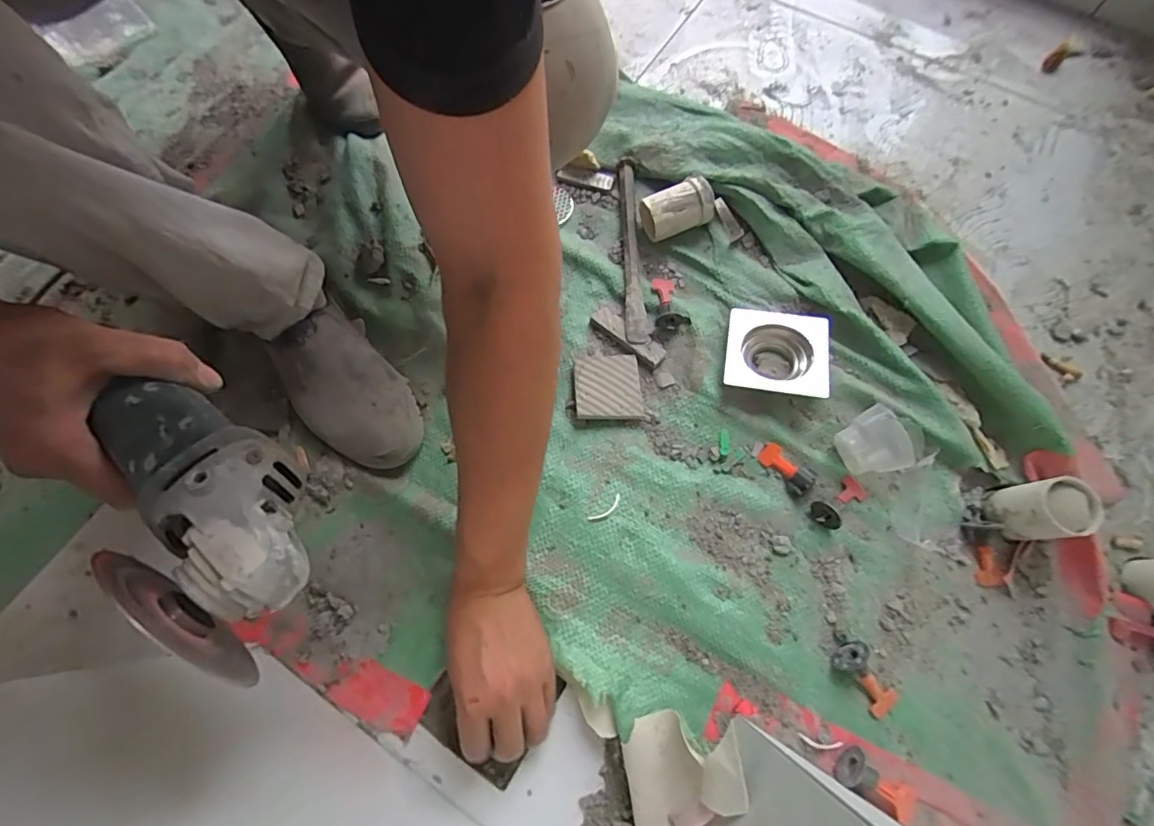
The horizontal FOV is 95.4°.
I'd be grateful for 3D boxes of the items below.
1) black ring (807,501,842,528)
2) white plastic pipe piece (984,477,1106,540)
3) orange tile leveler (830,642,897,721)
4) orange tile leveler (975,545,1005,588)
[{"bbox_3d":[0.234,0.095,0.496,0.007,0.026,0.030,-27,41,-31],"label":"black ring"},{"bbox_3d":[0.418,0.088,0.474,0.057,0.065,0.050,-8,71,-1],"label":"white plastic pipe piece"},{"bbox_3d":[0.251,0.233,0.456,0.031,0.023,0.060,-30,85,-8],"label":"orange tile leveler"},{"bbox_3d":[0.381,0.143,0.489,0.024,0.007,0.037,-10,71,-1],"label":"orange tile leveler"}]

